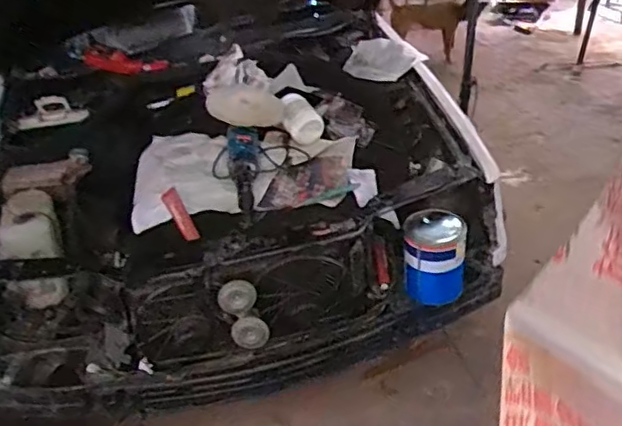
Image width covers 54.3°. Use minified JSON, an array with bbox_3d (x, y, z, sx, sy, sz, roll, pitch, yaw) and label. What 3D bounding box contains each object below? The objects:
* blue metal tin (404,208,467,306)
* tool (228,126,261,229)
[{"bbox_3d":[0.345,0.121,1.691,0.164,0.208,0.176,-1,34,9],"label":"blue metal tin"},{"bbox_3d":[-0.183,-0.113,1.674,0.087,0.062,0.395,-7,46,-1],"label":"tool"}]

